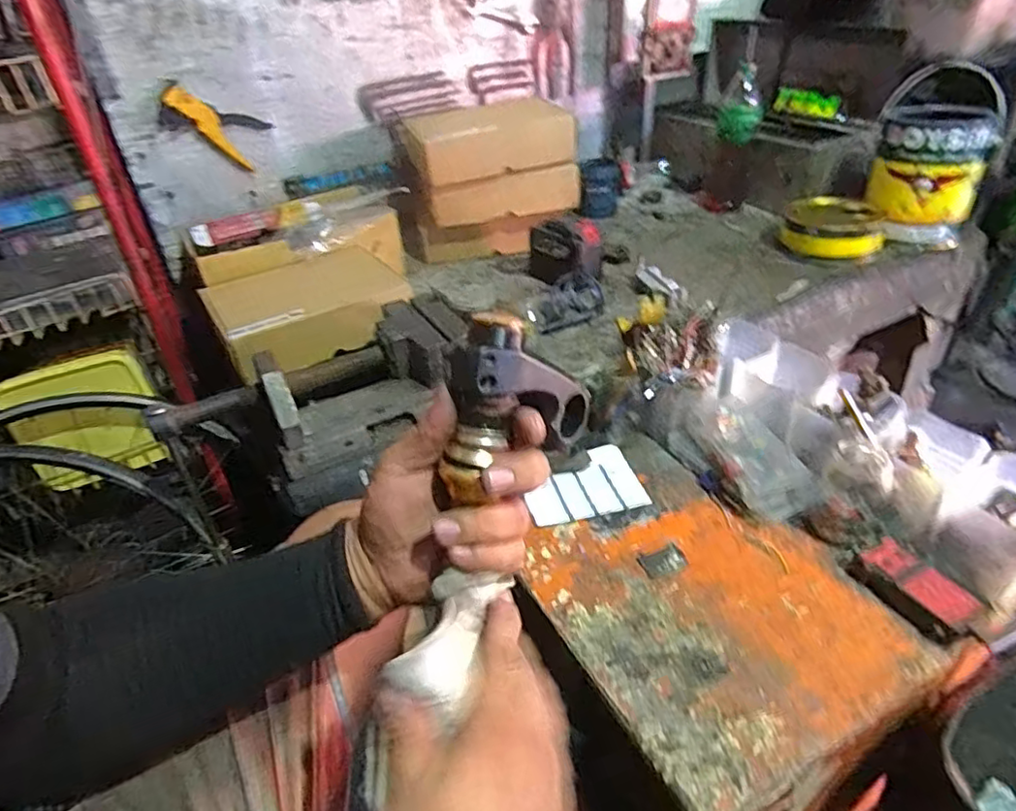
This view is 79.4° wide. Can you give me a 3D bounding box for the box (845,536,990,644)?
[{"bbox_3d":[0.387,0.175,0.584,0.060,0.027,0.102,-19,39,-19],"label":"box"}]

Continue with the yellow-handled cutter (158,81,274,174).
[{"bbox_3d":[-0.502,-0.476,1.045,0.163,0.086,0.018,15,21,-40],"label":"yellow-handled cutter"}]

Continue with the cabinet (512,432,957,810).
[{"bbox_3d":[0.181,0.353,0.756,0.331,0.440,0.381,-21,40,-21],"label":"cabinet"}]

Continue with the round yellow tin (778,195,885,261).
[{"bbox_3d":[0.576,-0.315,1.090,0.164,0.058,0.162,11,39,20],"label":"round yellow tin"}]

